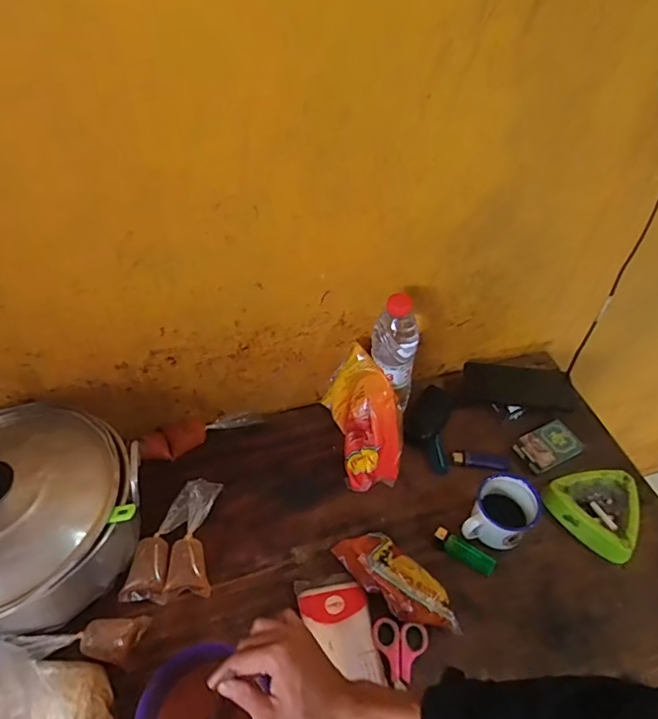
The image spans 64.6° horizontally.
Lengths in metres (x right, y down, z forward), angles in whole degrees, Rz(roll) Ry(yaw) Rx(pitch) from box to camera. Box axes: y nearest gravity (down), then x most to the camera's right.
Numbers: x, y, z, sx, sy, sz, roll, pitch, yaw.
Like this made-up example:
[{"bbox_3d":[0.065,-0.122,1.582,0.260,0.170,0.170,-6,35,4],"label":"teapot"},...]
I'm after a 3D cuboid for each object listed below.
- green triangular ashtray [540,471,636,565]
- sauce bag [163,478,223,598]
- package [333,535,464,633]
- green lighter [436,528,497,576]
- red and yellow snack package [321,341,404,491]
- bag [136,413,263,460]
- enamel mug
[{"bbox_3d":[0.354,0.187,0.680,0.104,0.027,0.114,-35,58,-28],"label":"green triangular ashtray"},{"bbox_3d":[-0.171,0.227,0.668,0.051,0.040,0.140,0,49,-1],"label":"sauce bag"},{"bbox_3d":[0.082,0.258,0.620,0.161,0.050,0.062,35,57,26],"label":"package"},{"bbox_3d":[0.172,0.241,0.659,0.079,0.013,0.025,25,53,19],"label":"green lighter"},{"bbox_3d":[0.056,0.083,0.730,0.084,0.119,0.167,-8,50,-8],"label":"red and yellow snack package"},{"bbox_3d":[-0.190,0.106,0.772,0.173,0.037,0.033,-21,53,-19],"label":"bag"},{"bbox_3d":[0.218,0.197,0.655,0.074,0.066,0.081,30,55,22],"label":"enamel mug"}]

